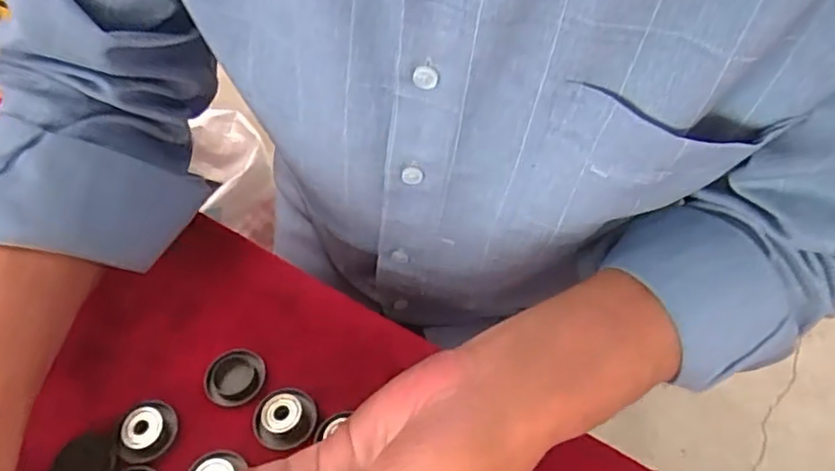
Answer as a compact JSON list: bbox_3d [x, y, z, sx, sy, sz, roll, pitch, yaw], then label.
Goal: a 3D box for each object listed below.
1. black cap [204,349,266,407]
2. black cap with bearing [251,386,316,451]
[{"bbox_3d":[-0.104,0.081,0.373,0.034,0.012,0.029,-19,55,-10],"label":"black cap"},{"bbox_3d":[-0.072,0.099,0.352,0.034,0.019,0.029,2,54,6],"label":"black cap with bearing"}]

